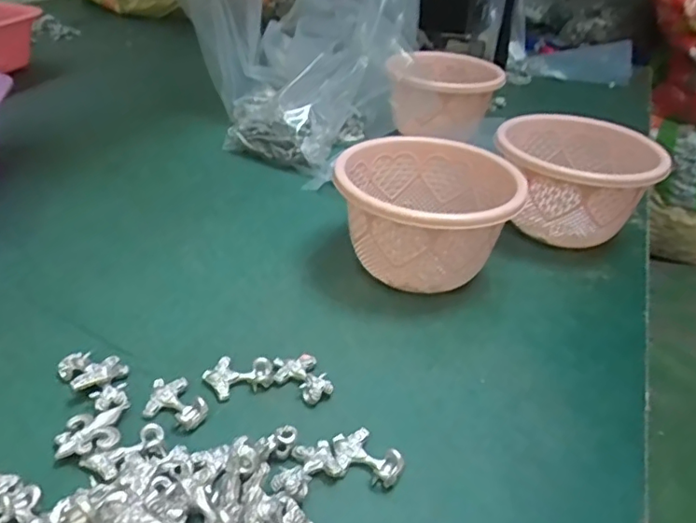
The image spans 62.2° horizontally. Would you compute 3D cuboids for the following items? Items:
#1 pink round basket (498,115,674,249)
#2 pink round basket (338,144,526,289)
[{"bbox_3d":[0.220,-0.075,0.572,0.140,0.094,0.156,27,39,26],"label":"pink round basket"},{"bbox_3d":[0.059,-0.034,0.477,0.141,0.091,0.131,5,34,-4],"label":"pink round basket"}]

